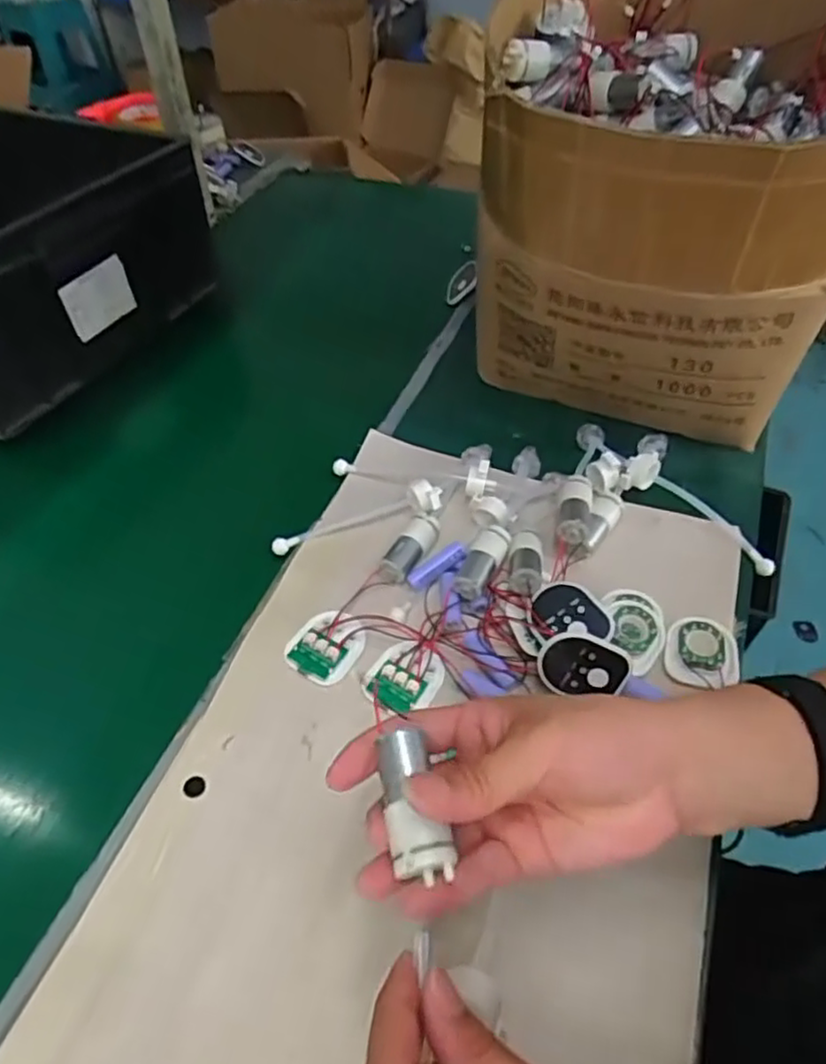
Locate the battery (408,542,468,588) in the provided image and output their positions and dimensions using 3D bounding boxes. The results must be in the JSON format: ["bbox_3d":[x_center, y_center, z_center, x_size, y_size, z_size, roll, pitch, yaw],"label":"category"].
[{"bbox_3d":[0.018,0.024,0.532,0.050,0.011,0.014,-34,50,3],"label":"battery"}]

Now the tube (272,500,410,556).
[{"bbox_3d":[-0.059,-0.007,0.569,0.117,0.012,0.012,-19,51,-16],"label":"tube"}]

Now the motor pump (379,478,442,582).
[{"bbox_3d":[0.003,-0.001,0.560,0.034,0.029,0.090,11,50,10],"label":"motor pump"}]

